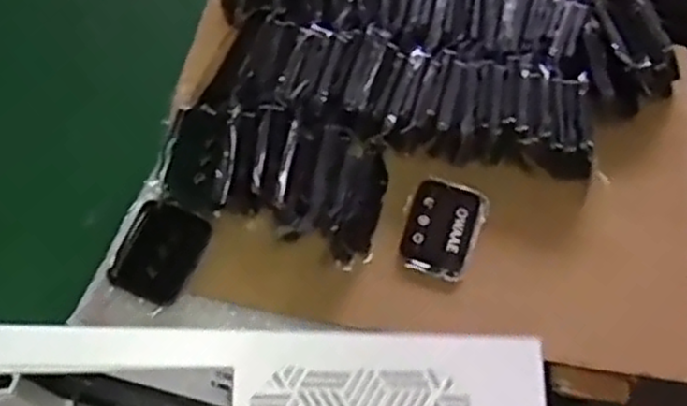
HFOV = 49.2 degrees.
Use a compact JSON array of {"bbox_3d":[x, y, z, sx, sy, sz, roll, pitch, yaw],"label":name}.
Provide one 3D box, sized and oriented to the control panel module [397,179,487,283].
[{"bbox_3d":[0.090,0.021,0.689,0.068,0.012,0.096,24,67,5],"label":"control panel module"}]

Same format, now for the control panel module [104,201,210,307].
[{"bbox_3d":[-0.158,0.039,0.646,0.057,0.031,0.081,20,66,3],"label":"control panel module"}]

